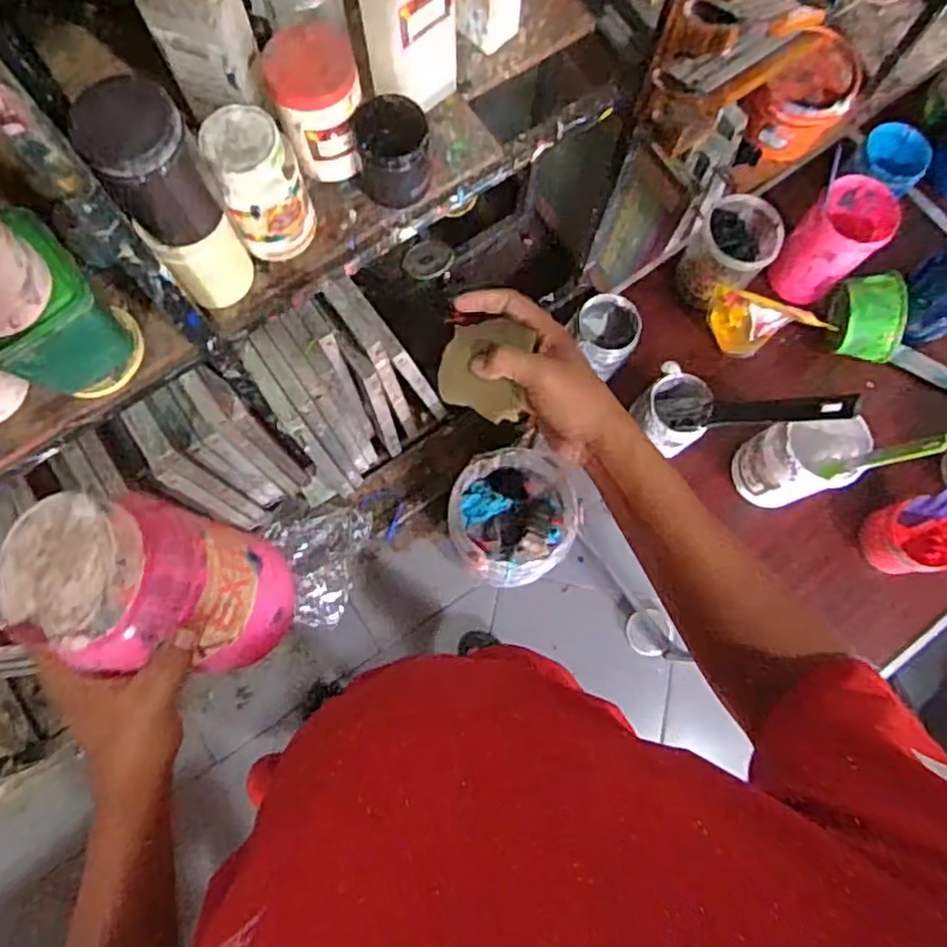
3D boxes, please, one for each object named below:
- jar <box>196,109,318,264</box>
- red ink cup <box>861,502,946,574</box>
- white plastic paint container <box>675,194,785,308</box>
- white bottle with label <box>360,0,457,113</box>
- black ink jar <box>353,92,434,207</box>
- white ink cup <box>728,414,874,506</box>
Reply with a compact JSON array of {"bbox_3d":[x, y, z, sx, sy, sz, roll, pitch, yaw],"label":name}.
[{"bbox_3d":[-0.236,-0.325,0.785,0.088,0.157,0.090,0,77,-2],"label":"jar"},{"bbox_3d":[0.543,0.081,0.853,0.081,0.076,0.083,0,77,-2],"label":"red ink cup"},{"bbox_3d":[0.325,-0.283,0.891,0.099,0.117,0.093,0,77,-2],"label":"white plastic paint container"},{"bbox_3d":[-0.069,-0.515,0.813,0.112,0.213,0.064,-29,80,-8],"label":"white bottle with label"},{"bbox_3d":[-0.096,-0.394,0.847,0.089,0.108,0.091,-6,77,-3],"label":"black ink jar"},{"bbox_3d":[0.387,-0.016,0.821,0.095,0.129,0.090,-15,78,-5],"label":"white ink cup"}]

